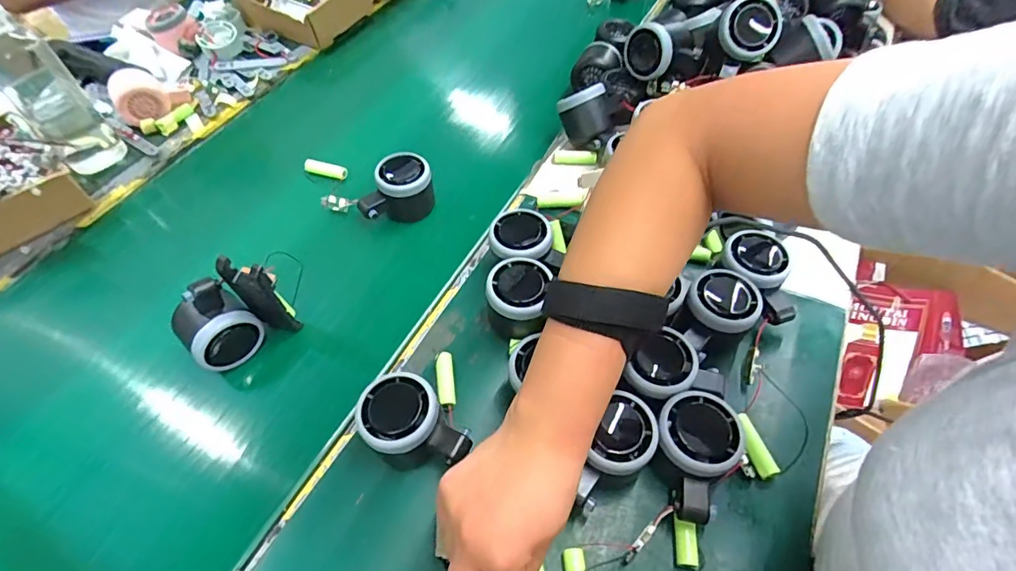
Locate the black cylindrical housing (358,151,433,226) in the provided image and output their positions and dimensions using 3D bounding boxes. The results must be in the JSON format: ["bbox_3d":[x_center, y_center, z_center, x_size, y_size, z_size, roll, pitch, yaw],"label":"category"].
[{"bbox_3d":[-0.123,-0.103,0.545,0.079,0.062,0.053,-16,56,-10],"label":"black cylindrical housing"}]

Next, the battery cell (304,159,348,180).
[{"bbox_3d":[-0.217,-0.137,0.589,0.053,0.014,0.013,13,56,9],"label":"battery cell"}]

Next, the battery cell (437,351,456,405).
[{"bbox_3d":[-0.052,0.078,0.414,0.013,0.014,0.048,-8,56,-3],"label":"battery cell"}]

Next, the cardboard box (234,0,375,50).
[{"bbox_3d":[-0.325,-0.445,0.779,0.174,0.058,0.158,22,58,15],"label":"cardboard box"}]

